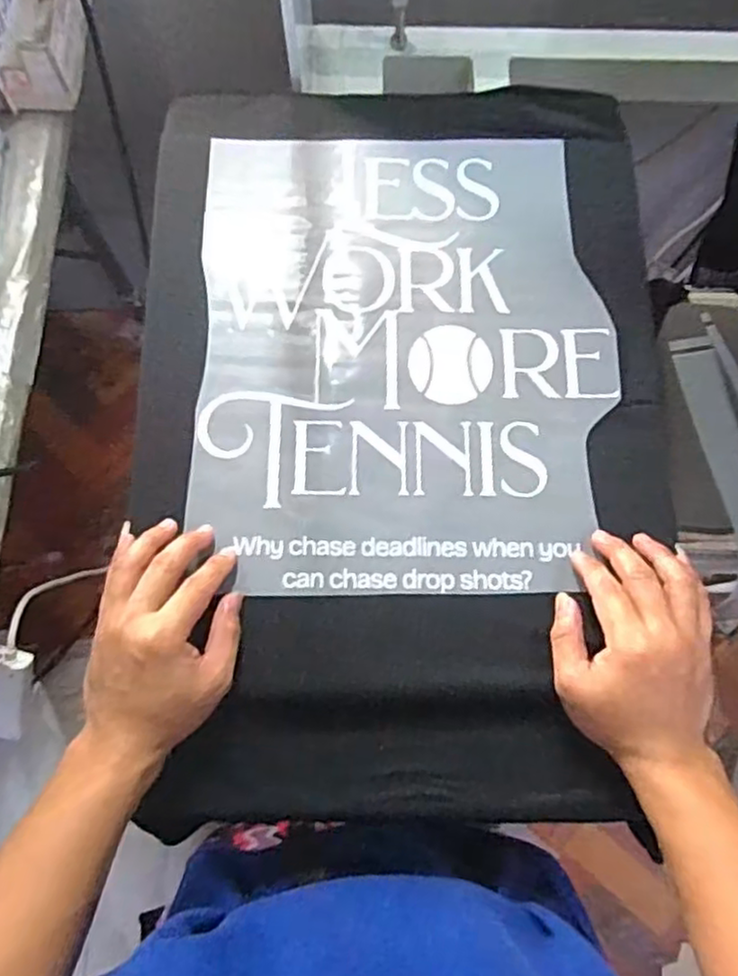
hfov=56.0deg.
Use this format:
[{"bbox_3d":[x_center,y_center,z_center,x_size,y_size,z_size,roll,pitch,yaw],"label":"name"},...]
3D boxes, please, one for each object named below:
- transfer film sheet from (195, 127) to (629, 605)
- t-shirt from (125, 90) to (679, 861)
[{"bbox_3d":[0.026,-0.111,0.547,0.307,0.007,0.384,1,74,-1],"label":"transfer film sheet"},{"bbox_3d":[0.027,-0.069,0.547,0.394,0.035,0.598,-1,74,-1],"label":"t-shirt"}]

